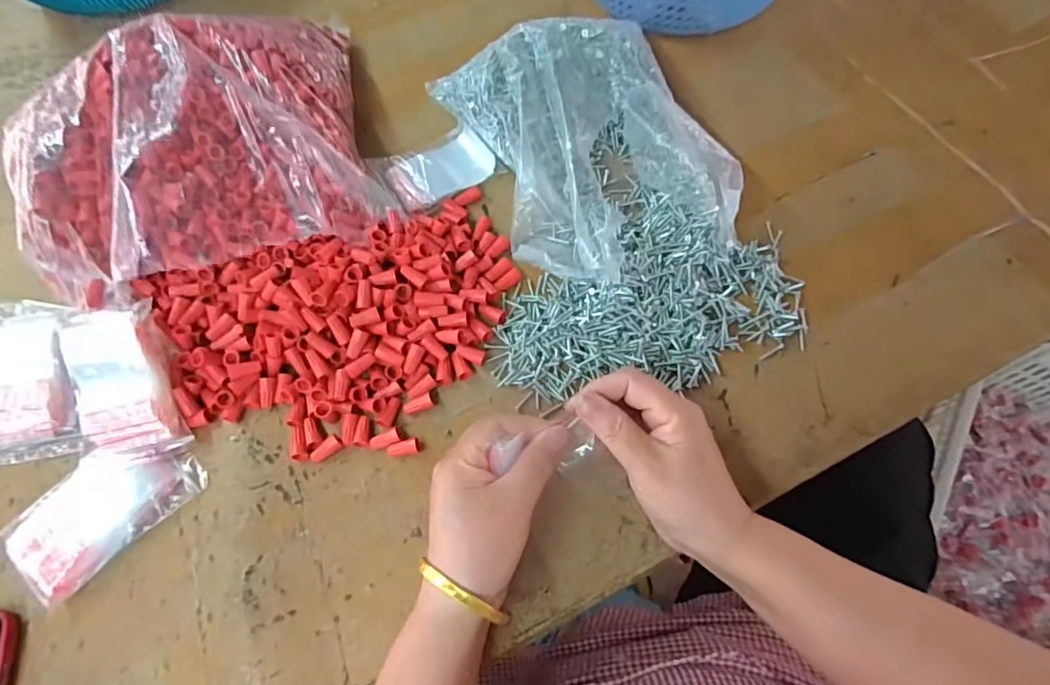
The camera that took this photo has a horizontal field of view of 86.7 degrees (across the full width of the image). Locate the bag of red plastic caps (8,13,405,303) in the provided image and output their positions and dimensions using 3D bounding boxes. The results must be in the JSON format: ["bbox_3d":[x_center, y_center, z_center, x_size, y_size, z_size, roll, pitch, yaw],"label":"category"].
[{"bbox_3d":[-0.269,-0.157,0.458,0.281,0.095,0.239,-22,67,-7],"label":"bag of red plastic caps"}]

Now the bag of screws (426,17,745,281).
[{"bbox_3d":[0.058,-0.177,0.473,0.198,0.065,0.252,-22,67,-8],"label":"bag of screws"}]

